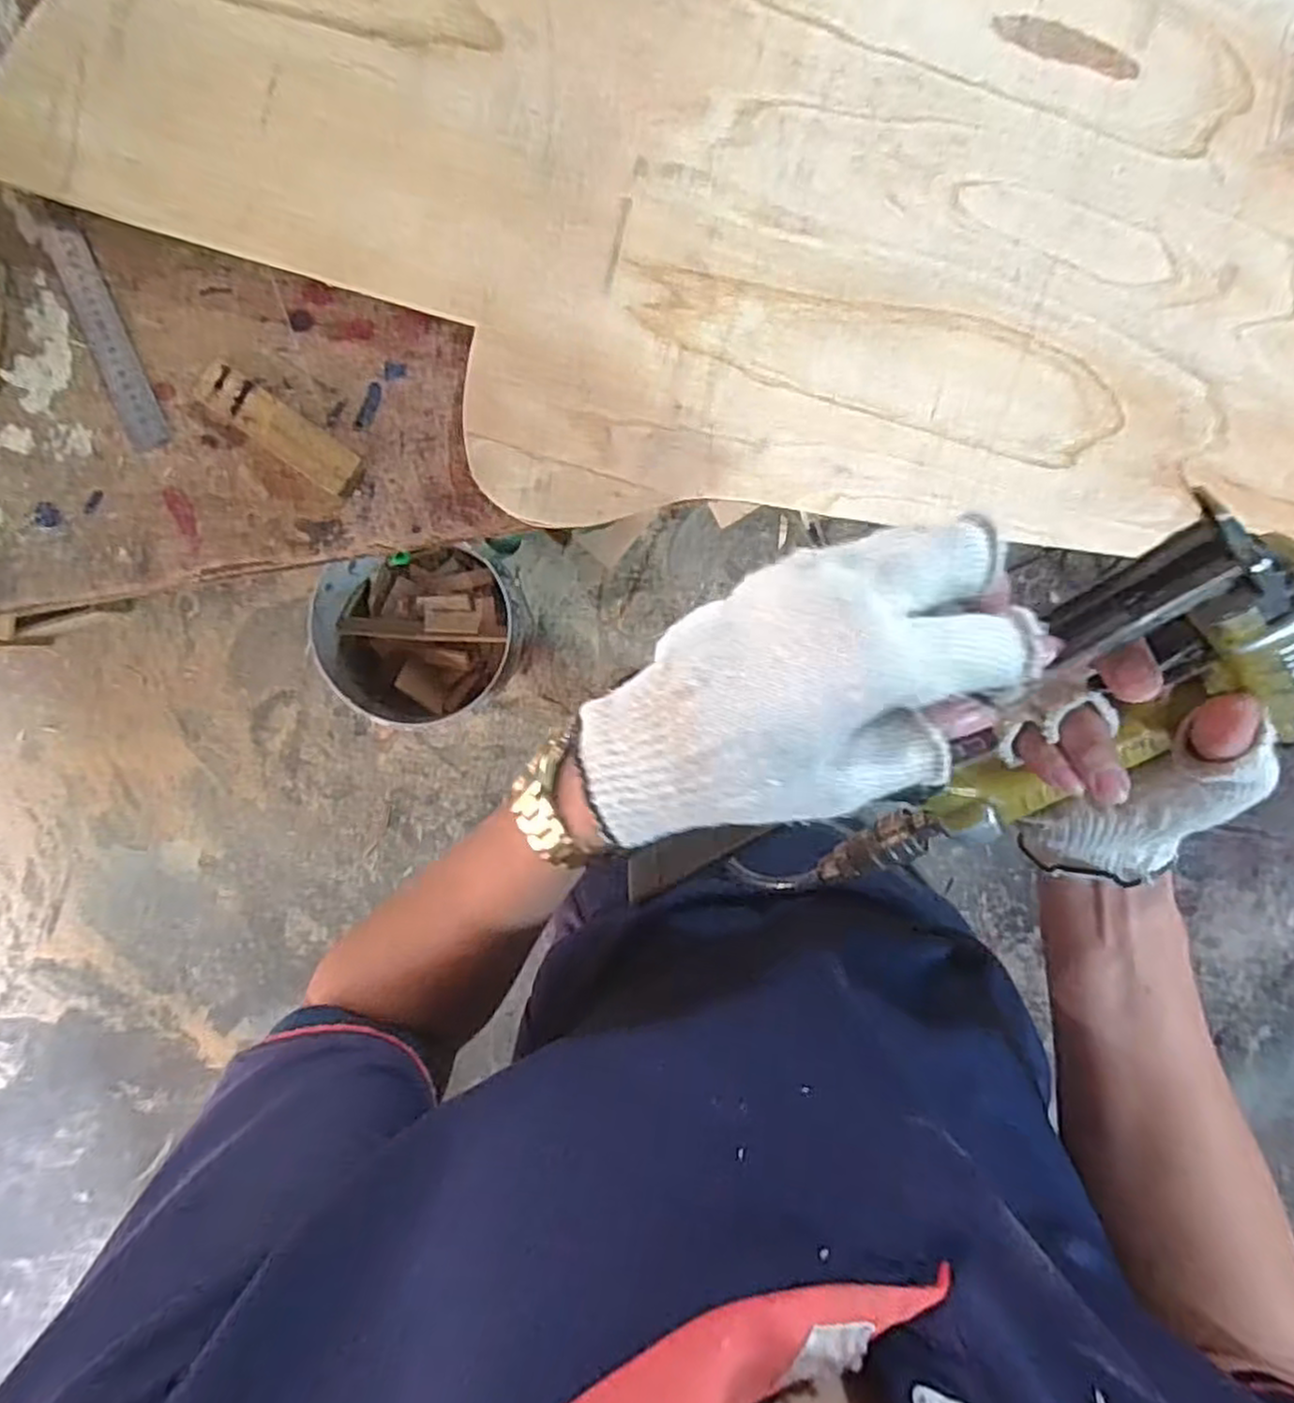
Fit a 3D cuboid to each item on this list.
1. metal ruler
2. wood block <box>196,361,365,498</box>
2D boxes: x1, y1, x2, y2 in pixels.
[{"bbox_3d":[-0.424,-0.286,0.573,0.035,0.004,0.175,-19,97,-5],"label":"metal ruler"},{"bbox_3d":[-0.288,-0.216,0.579,0.135,0.016,0.036,36,92,-6],"label":"wood block"}]

